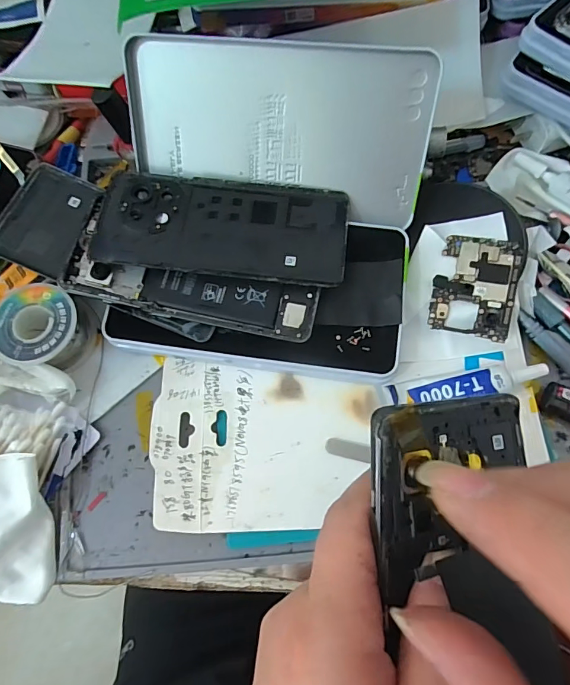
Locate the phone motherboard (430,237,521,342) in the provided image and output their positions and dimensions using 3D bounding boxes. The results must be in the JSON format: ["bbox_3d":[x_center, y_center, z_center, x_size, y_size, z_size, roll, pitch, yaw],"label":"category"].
[{"bbox_3d":[0.120,-0.036,0.263,0.047,0.004,0.065,11,80,19],"label":"phone motherboard"}]

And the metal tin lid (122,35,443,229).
[{"bbox_3d":[-0.006,-0.136,0.269,0.189,0.097,0.009,7,30,6],"label":"metal tin lid"}]

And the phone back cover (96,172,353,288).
[{"bbox_3d":[-0.041,-0.075,0.271,0.159,0.010,0.071,5,72,4],"label":"phone back cover"}]

